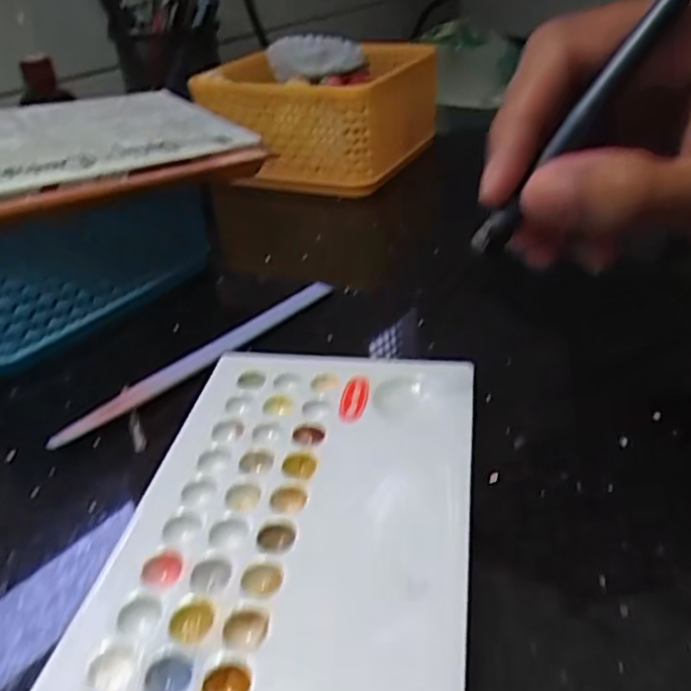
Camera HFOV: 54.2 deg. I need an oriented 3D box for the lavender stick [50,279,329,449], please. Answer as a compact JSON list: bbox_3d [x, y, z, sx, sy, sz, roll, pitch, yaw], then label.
[{"bbox_3d":[-0.053,0.003,0.268,0.012,0.004,0.136,24,42,36],"label":"lavender stick"}]

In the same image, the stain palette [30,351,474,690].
[{"bbox_3d":[-0.014,0.050,0.184,0.092,0.011,0.154,3,33,10],"label":"stain palette"}]

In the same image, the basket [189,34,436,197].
[{"bbox_3d":[-0.015,-0.160,0.458,0.125,0.068,0.131,11,35,21],"label":"basket"}]

